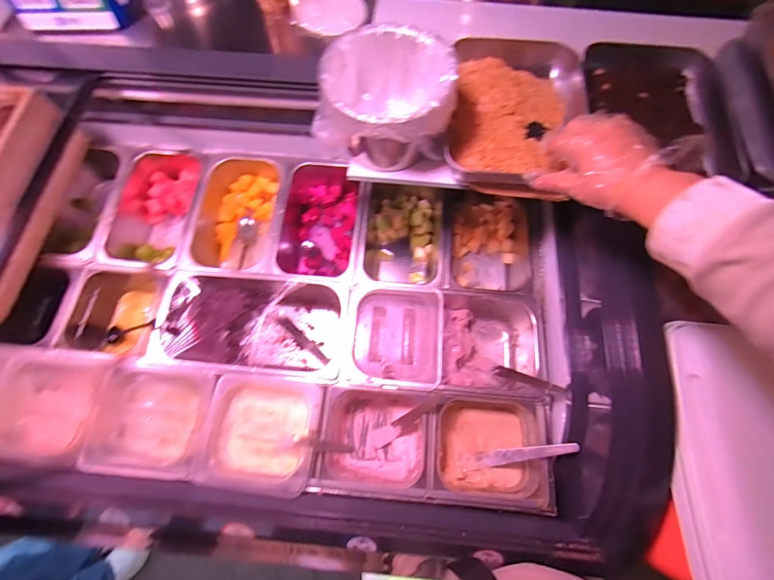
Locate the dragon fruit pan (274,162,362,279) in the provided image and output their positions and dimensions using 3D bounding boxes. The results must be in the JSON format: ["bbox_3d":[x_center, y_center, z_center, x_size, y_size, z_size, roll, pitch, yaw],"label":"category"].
[{"bbox_3d":[-0.133,-0.139,0.726,0.151,0.099,0.258,6,70,0],"label":"dragon fruit pan"}]

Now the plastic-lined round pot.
[{"bbox_3d":[-0.007,-0.249,0.484,0.190,0.125,0.156,4,70,0],"label":"plastic-lined round pot"}]

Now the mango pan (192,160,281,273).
[{"bbox_3d":[-0.298,-0.153,0.734,0.158,0.095,0.242,4,70,0],"label":"mango pan"}]

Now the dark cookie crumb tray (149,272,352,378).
[{"bbox_3d":[-0.235,0.067,0.653,0.323,0.109,0.175,7,70,1],"label":"dark cookie crumb tray"}]

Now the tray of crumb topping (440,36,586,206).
[{"bbox_3d":[0.183,-0.266,0.517,0.178,0.054,0.266,9,70,1],"label":"tray of crumb topping"}]

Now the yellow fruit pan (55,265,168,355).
[{"bbox_3d":[-0.488,0.045,0.660,0.161,0.082,0.158,7,70,1],"label":"yellow fruit pan"}]

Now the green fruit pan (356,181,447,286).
[{"bbox_3d":[0.027,-0.107,0.716,0.166,0.107,0.242,3,70,-1],"label":"green fruit pan"}]

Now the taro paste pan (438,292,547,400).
[{"bbox_3d":[0.168,0.102,0.641,0.142,0.122,0.169,4,70,0],"label":"taro paste pan"}]

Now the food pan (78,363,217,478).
[{"bbox_3d":[-0.387,0.204,0.574,0.182,0.061,0.165,5,70,0],"label":"food pan"}]

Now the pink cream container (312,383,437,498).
[{"bbox_3d":[-0.018,0.243,0.585,0.166,0.103,0.149,5,70,0],"label":"pink cream container"}]

